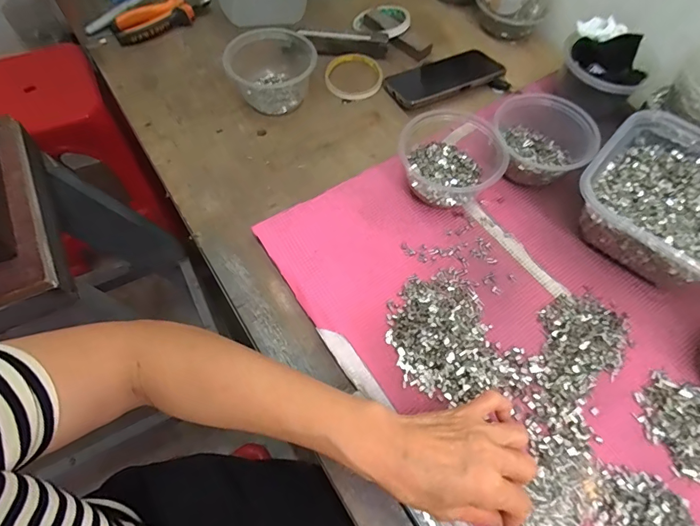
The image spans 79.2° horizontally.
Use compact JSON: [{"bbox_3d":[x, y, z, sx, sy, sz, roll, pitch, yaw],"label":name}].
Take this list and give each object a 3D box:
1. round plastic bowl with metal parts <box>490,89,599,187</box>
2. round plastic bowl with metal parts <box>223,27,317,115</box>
[{"bbox_3d":[0.226,-0.144,0.499,0.118,0.068,0.108,1,61,-1],"label":"round plastic bowl with metal parts"},{"bbox_3d":[-0.104,-0.260,0.563,0.110,0.069,0.106,1,62,-1],"label":"round plastic bowl with metal parts"}]

